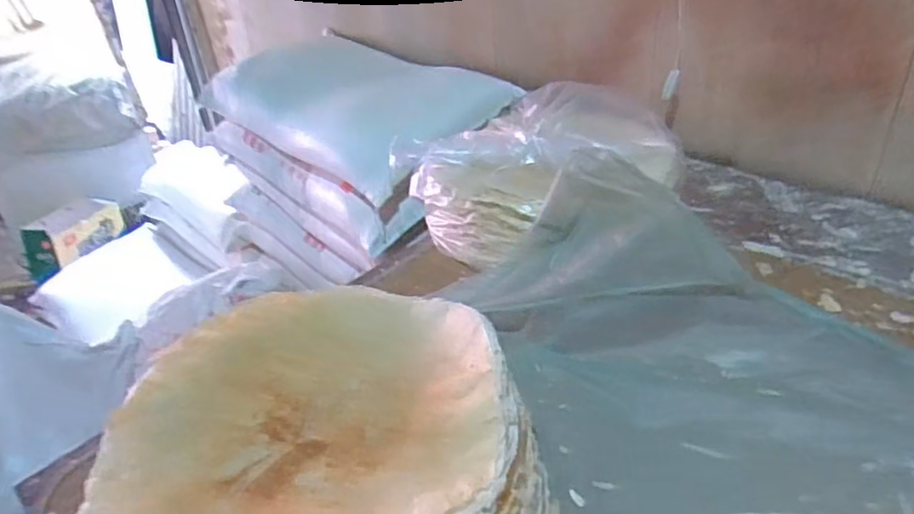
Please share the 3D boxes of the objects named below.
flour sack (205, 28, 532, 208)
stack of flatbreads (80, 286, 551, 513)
[{"bbox_3d":[-0.276,-0.394,1.547,0.842,0.148,0.412,26,45,38],"label":"flour sack"},{"bbox_3d":[-0.118,0.179,0.576,0.361,0.153,0.373,-27,40,-29],"label":"stack of flatbreads"}]

